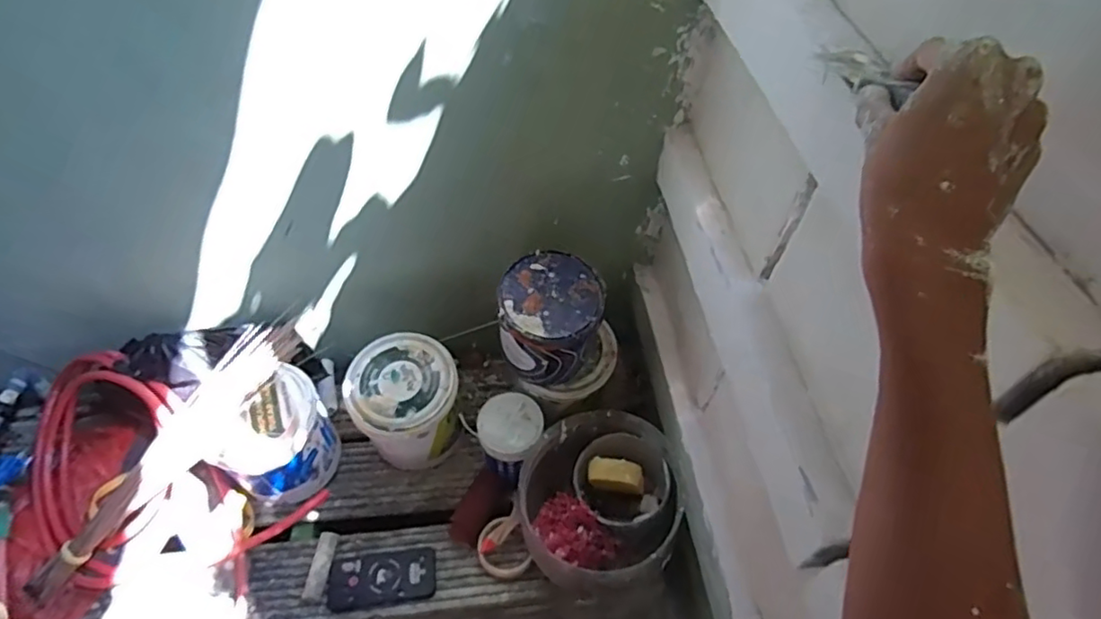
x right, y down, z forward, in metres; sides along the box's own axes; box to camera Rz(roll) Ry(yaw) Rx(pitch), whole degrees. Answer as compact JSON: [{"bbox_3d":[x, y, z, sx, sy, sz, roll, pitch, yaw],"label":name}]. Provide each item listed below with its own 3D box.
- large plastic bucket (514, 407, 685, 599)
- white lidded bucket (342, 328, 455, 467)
[{"bbox_3d":[0.070,0.311,0.966,0.233,0.207,0.236,1,51,-1],"label":"large plastic bucket"},{"bbox_3d":[-0.247,0.168,1.068,0.173,0.188,0.172,1,51,-1],"label":"white lidded bucket"}]

